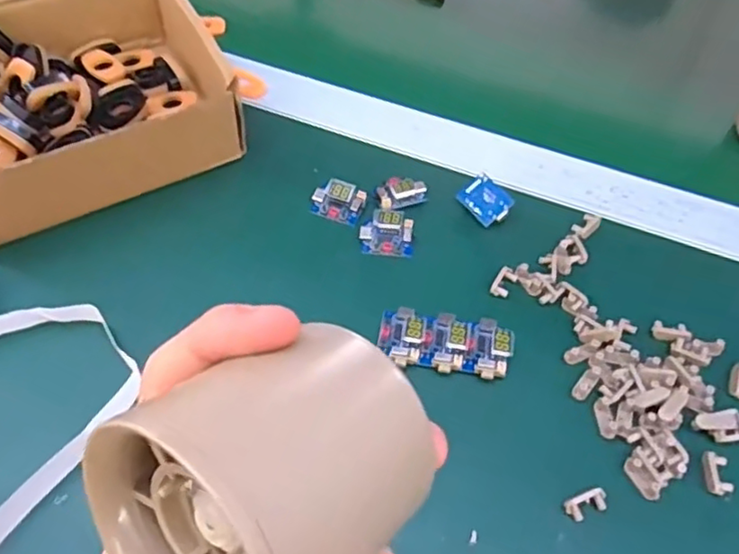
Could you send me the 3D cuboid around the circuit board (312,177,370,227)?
[{"bbox_3d":[-0.019,-0.046,0.372,0.030,0.016,0.020,13,55,6],"label":"circuit board"}]

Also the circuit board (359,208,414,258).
[{"bbox_3d":[0.010,-0.025,0.359,0.029,0.014,0.023,6,54,1],"label":"circuit board"}]

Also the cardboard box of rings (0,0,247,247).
[{"bbox_3d":[-0.180,-0.113,0.387,0.167,0.054,0.149,-25,59,-19],"label":"cardboard box of rings"}]

